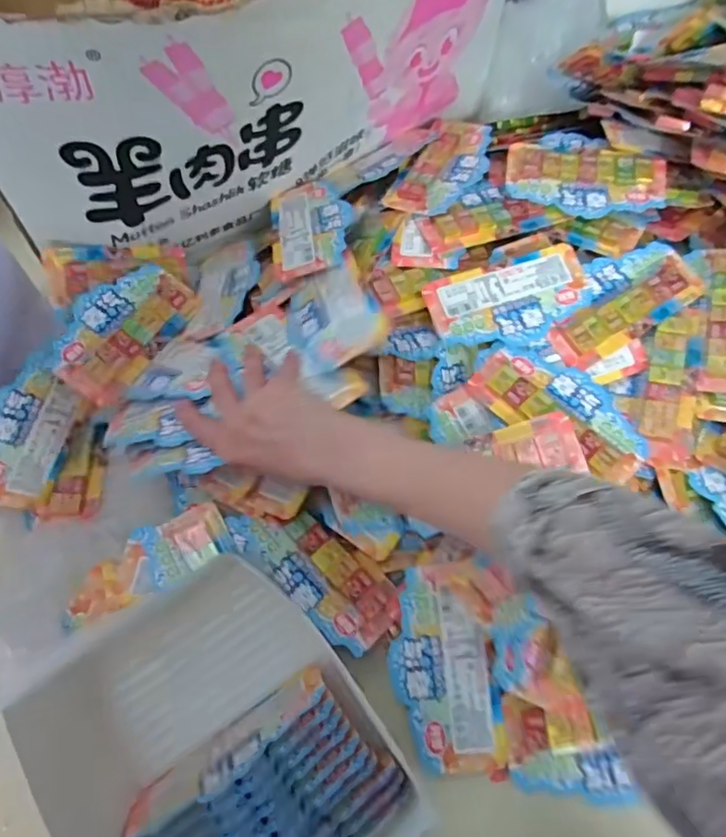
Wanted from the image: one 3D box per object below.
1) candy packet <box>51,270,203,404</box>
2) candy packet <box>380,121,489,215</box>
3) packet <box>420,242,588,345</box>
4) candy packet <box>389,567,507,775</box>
[{"bbox_3d":[-0.212,-0.086,0.523,0.073,0.027,0.138,36,69,16],"label":"candy packet"},{"bbox_3d":[0.082,-0.254,0.590,0.070,0.008,0.138,26,66,12],"label":"candy packet"},{"bbox_3d":[0.133,-0.108,0.528,0.144,0.010,0.075,-16,65,-8],"label":"packet"},{"bbox_3d":[0.059,0.188,0.442,0.071,0.017,0.144,-10,78,-5],"label":"candy packet"}]

